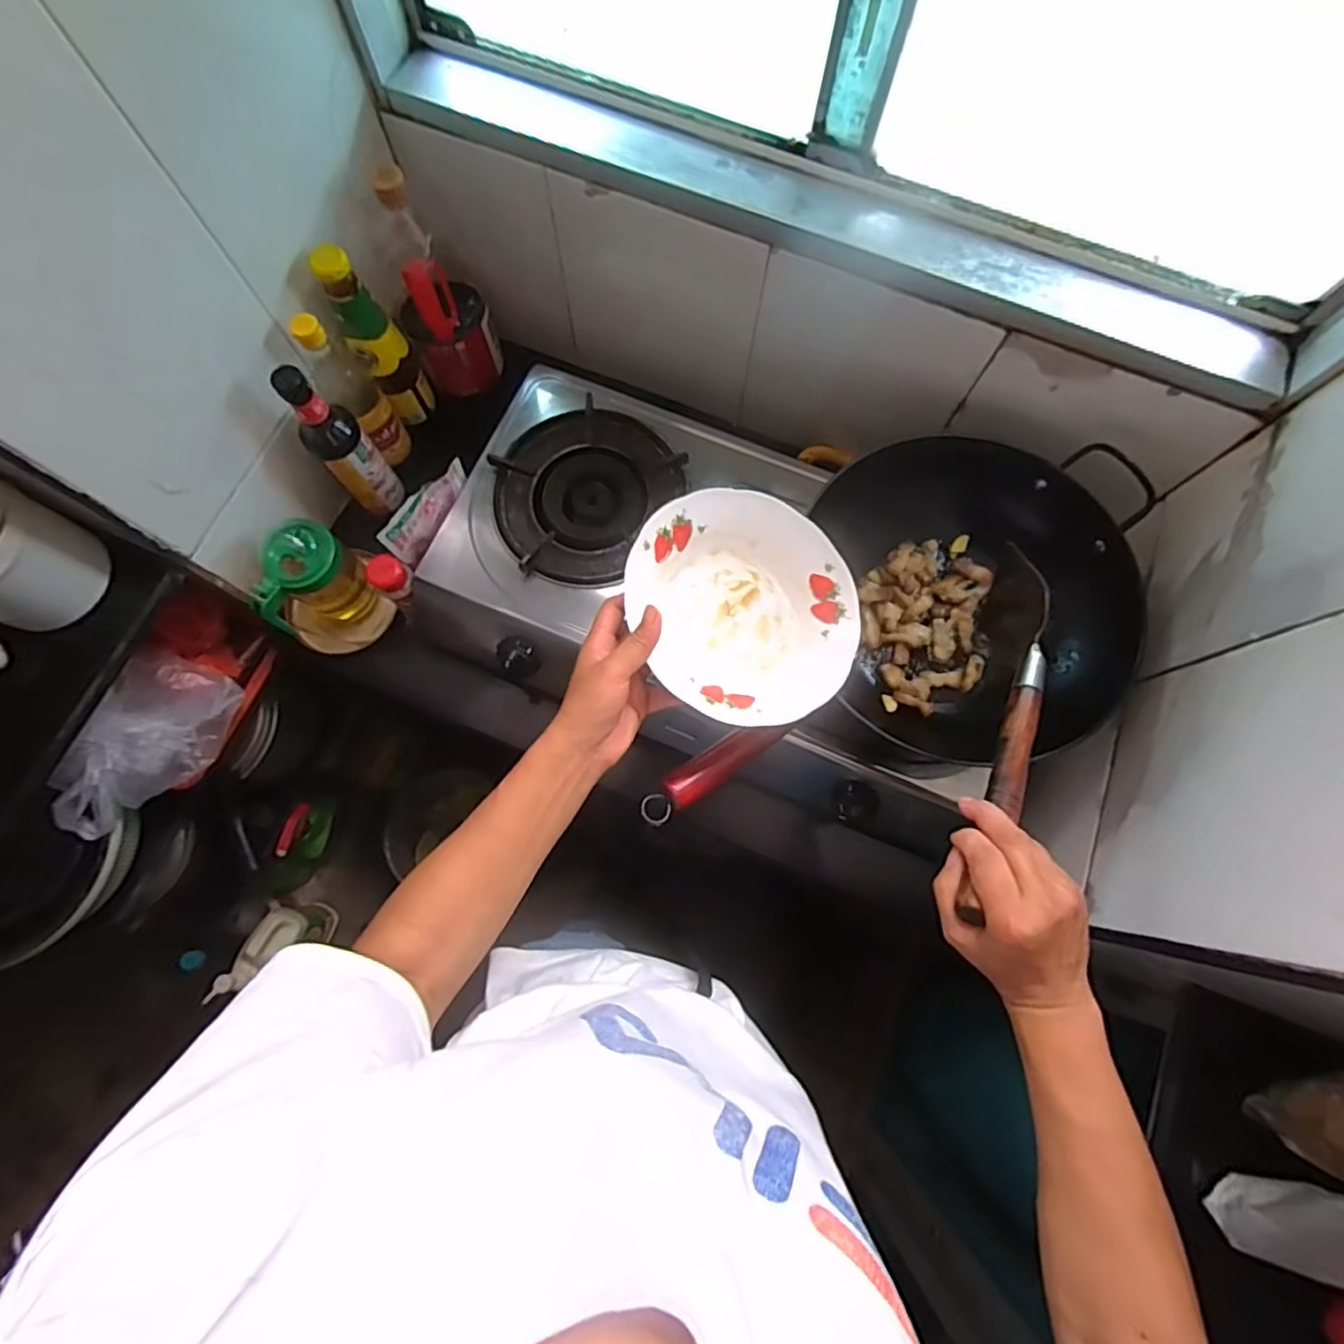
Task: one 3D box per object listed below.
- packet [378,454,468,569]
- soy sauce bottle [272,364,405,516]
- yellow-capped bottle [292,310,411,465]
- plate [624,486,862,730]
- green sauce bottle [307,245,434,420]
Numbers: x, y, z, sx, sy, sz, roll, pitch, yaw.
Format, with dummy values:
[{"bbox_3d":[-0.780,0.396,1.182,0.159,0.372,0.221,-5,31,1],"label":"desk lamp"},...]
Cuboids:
[{"bbox_3d":[-0.286,-0.191,0.760,0.015,0.069,0.131,27,77,6],"label":"packet"},{"bbox_3d":[-0.389,-0.267,0.776,0.061,0.221,0.052,-39,79,-10],"label":"soy sauce bottle"},{"bbox_3d":[-0.383,-0.340,0.780,0.058,0.219,0.061,0,75,-1],"label":"yellow-capped bottle"},{"bbox_3d":[0.060,-0.053,0.532,0.183,0.066,0.191,0,75,-1],"label":"plate"},{"bbox_3d":[-0.350,-0.392,0.779,0.058,0.229,0.064,-29,78,-8],"label":"green sauce bottle"}]

